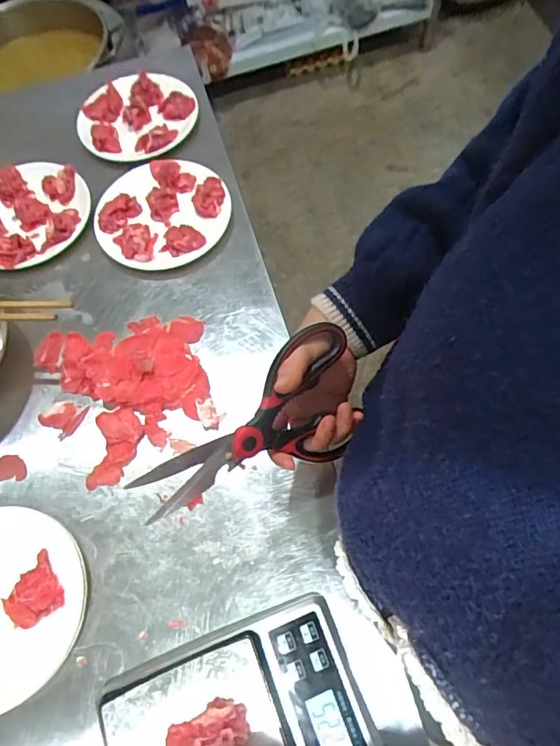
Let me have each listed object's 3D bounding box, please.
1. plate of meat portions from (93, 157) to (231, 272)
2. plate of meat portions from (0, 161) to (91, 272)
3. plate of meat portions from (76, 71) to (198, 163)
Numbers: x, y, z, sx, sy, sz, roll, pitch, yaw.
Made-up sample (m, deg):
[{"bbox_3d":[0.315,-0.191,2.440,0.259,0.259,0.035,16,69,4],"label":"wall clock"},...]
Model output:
[{"bbox_3d":[-0.152,-0.209,0.628,0.168,0.029,0.165,-2,67,4],"label":"plate of meat portions"},{"bbox_3d":[-0.342,-0.222,0.643,0.167,0.025,0.183,-24,67,-6],"label":"plate of meat portions"},{"bbox_3d":[-0.211,-0.380,0.712,0.171,0.028,0.180,-2,67,4],"label":"plate of meat portions"}]

